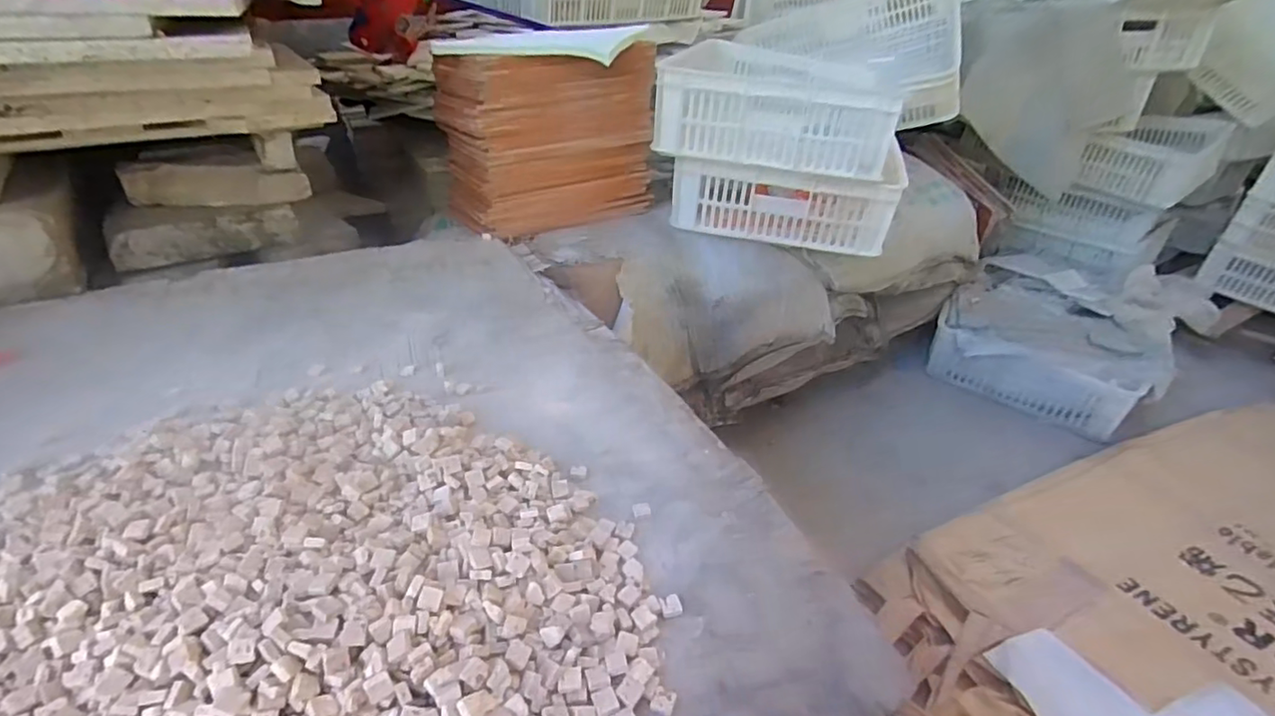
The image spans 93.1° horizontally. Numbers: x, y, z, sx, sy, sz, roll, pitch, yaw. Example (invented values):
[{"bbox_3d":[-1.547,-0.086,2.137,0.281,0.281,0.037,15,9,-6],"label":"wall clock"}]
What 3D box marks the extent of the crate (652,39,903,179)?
[{"bbox_3d":[0.258,-0.460,1.111,0.410,0.170,0.256,12,37,14],"label":"crate"}]

